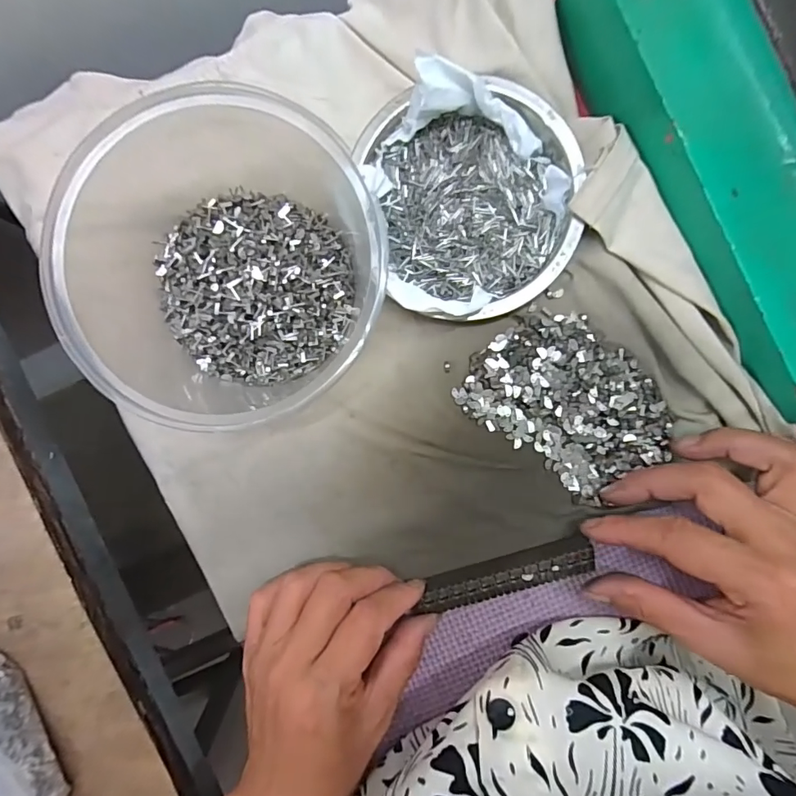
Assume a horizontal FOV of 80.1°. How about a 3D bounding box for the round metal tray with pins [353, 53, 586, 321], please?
[{"bbox_3d":[0.041,-0.103,0.245,0.103,0.034,0.116,-15,91,-3],"label":"round metal tray with pins"}]

